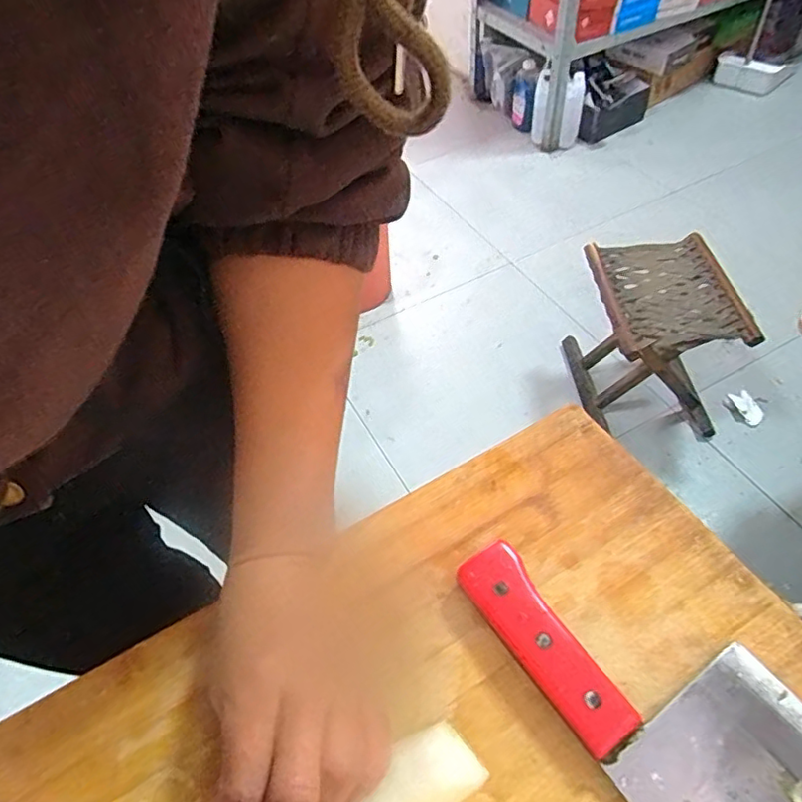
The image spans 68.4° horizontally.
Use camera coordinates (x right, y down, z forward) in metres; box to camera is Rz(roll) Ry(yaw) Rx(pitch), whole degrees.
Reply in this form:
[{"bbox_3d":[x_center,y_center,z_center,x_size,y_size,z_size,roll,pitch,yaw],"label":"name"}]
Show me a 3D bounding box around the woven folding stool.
[{"bbox_3d":[0.503,-0.126,1.208,0.241,0.297,0.286,-3,52,3],"label":"woven folding stool"}]

